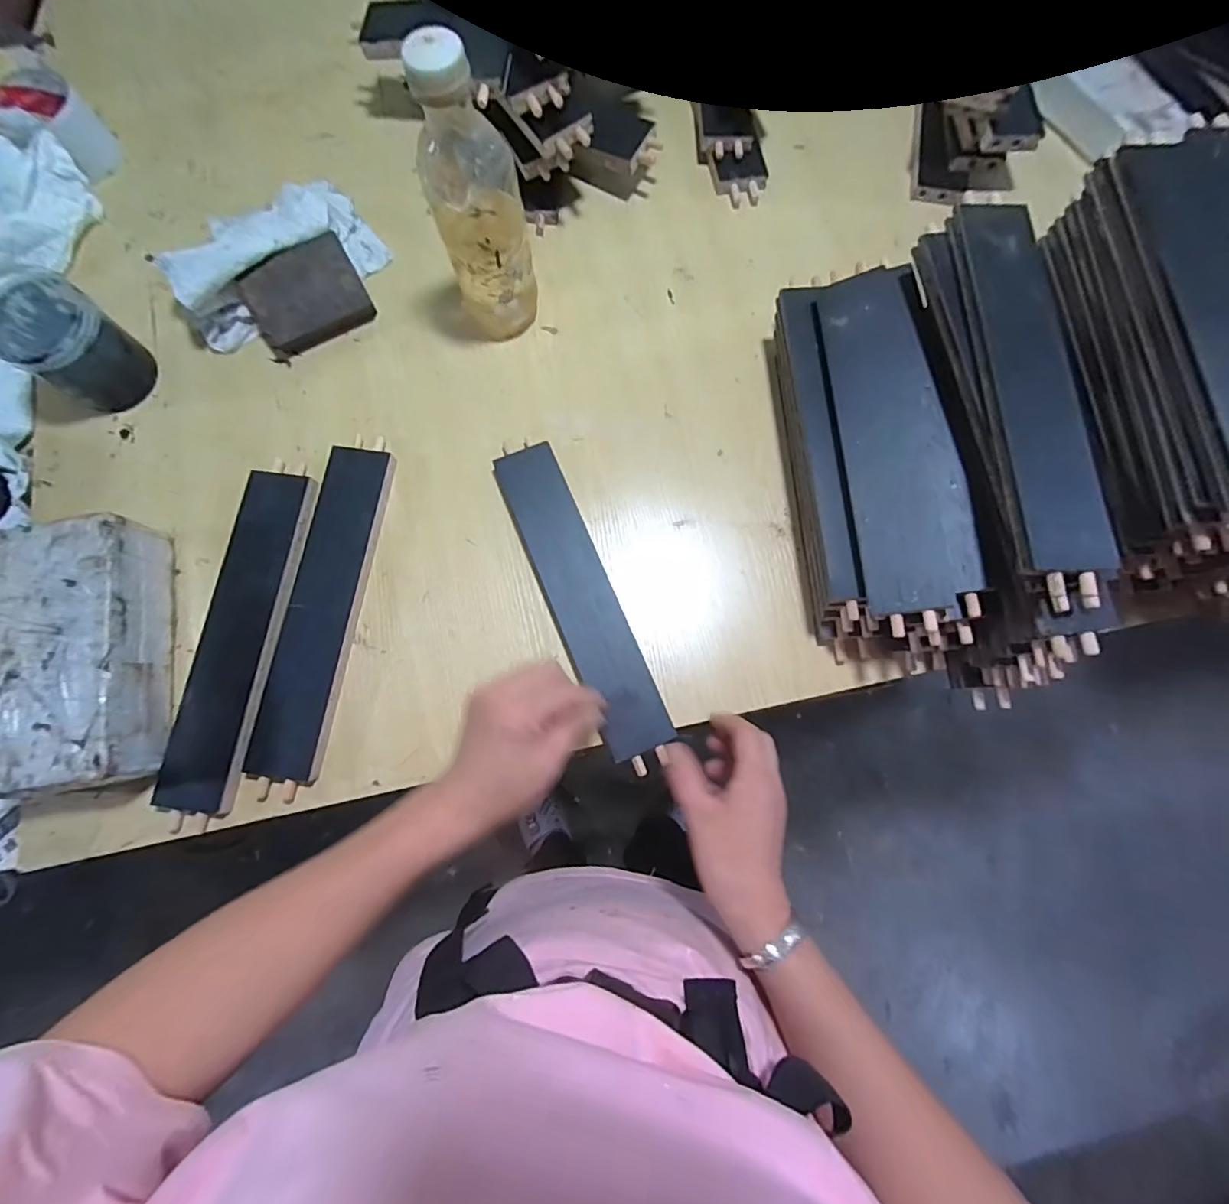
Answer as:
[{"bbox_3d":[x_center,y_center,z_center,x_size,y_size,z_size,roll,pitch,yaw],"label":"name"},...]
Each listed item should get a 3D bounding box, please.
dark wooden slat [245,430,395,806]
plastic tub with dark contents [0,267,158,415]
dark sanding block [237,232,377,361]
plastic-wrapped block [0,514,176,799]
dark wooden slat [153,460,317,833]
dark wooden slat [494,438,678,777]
[{"bbox_3d":[-0.249,0.003,0.442,0.055,0.024,0.302,8,77,1],"label":"dark wooden slat"},{"bbox_3d":[-0.478,-0.226,0.462,0.086,0.074,0.080,36,79,7],"label":"plastic tub with dark contents"},{"bbox_3d":[-0.296,-0.290,0.495,0.107,0.028,0.074,-28,108,-5],"label":"dark sanding block"},{"bbox_3d":[-0.421,0.041,0.402,0.104,0.054,0.205,-9,78,-3],"label":"plastic-wrapped block"},{"bbox_3d":[-0.315,0.027,0.440,0.062,0.020,0.293,8,77,1],"label":"dark wooden slat"},{"bbox_3d":[-0.030,-0.007,0.451,0.059,0.010,0.289,-23,77,-6],"label":"dark wooden slat"}]

